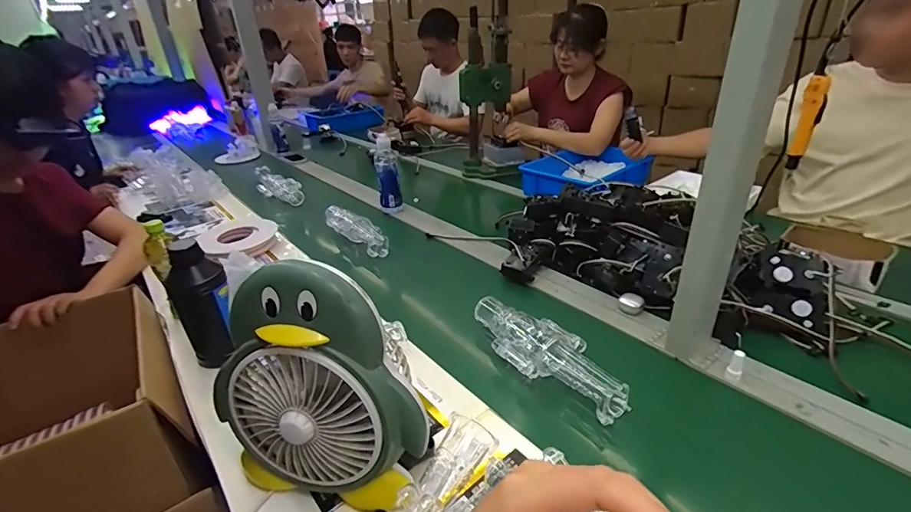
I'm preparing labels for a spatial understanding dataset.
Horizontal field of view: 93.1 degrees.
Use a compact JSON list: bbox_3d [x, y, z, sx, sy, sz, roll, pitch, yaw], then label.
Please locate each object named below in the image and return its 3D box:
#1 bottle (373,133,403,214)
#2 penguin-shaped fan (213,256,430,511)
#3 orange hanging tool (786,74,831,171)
[{"bbox_3d":[-0.202,-0.242,1.286,0.071,0.209,0.064,-9,29,-10],"label":"bottle"},{"bbox_3d":[-0.158,0.147,0.475,0.250,0.271,0.078,5,29,14],"label":"penguin-shaped fan"},{"bbox_3d":[0.768,-0.290,0.941,0.041,0.191,0.031,18,35,34],"label":"orange hanging tool"}]

